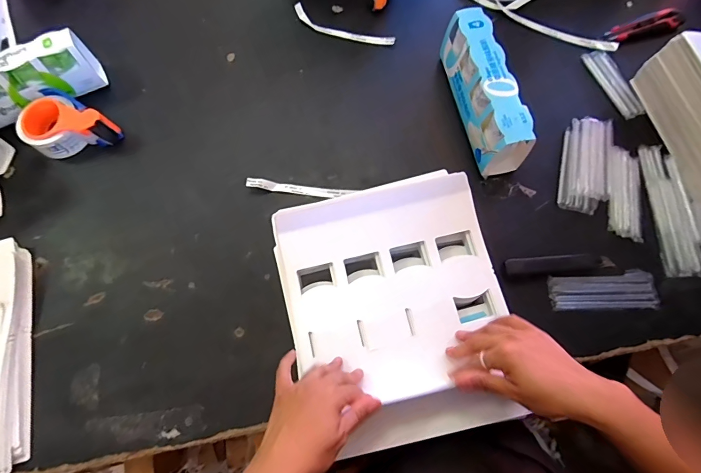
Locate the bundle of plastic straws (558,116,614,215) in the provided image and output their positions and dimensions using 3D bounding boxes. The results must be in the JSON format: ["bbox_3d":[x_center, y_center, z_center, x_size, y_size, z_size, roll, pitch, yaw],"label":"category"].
[{"bbox_3d":[0.403,-0.124,0.636,0.074,0.029,0.175,12,71,6],"label":"bundle of plastic straws"}]

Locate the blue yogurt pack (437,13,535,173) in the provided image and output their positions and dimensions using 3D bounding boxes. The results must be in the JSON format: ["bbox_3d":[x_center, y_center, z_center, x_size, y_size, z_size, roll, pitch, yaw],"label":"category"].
[{"bbox_3d":[0.225,-0.245,0.631,0.067,0.100,0.267,-13,71,-2],"label":"blue yogurt pack"}]

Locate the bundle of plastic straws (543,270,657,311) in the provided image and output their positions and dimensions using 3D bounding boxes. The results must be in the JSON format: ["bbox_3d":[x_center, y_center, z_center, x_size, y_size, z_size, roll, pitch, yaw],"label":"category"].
[{"bbox_3d":[0.384,0.084,0.565,0.156,0.008,0.058,-5,70,0],"label":"bundle of plastic straws"}]

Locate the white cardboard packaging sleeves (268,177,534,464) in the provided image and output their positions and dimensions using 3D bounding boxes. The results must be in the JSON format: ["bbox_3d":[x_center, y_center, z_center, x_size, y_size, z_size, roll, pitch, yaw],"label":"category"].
[{"bbox_3d":[0.059,0.088,0.481,0.274,0.061,0.312,-13,71,-2],"label":"white cardboard packaging sleeves"}]

